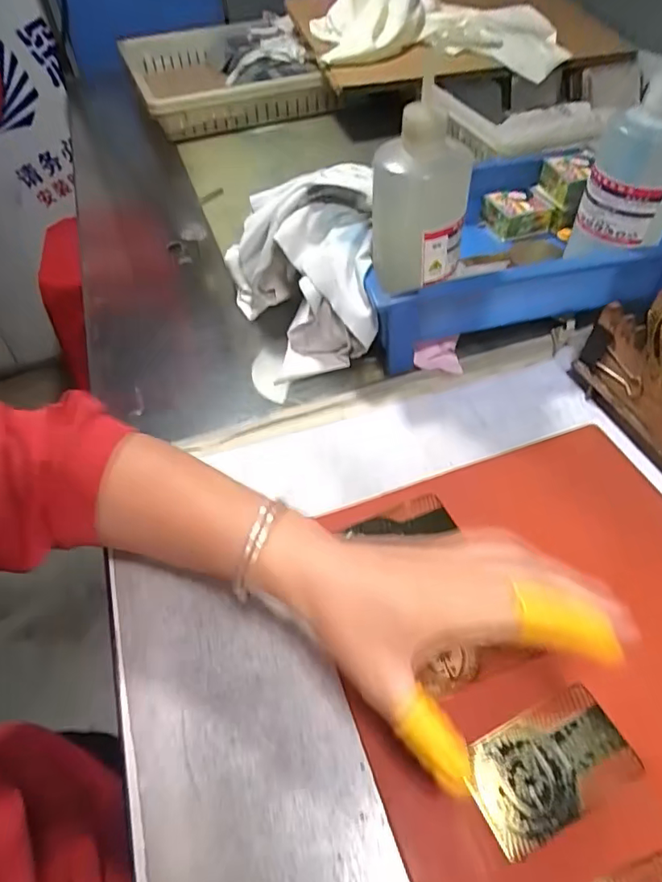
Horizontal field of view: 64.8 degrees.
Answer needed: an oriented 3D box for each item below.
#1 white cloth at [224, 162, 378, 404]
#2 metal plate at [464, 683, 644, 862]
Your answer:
[{"bbox_3d":[-0.027,-0.157,0.481,0.138,0.116,0.187,-8,50,-3],"label":"white cloth"},{"bbox_3d":[0.114,0.168,0.271,0.086,0.004,0.048,-21,53,-14],"label":"metal plate"}]

